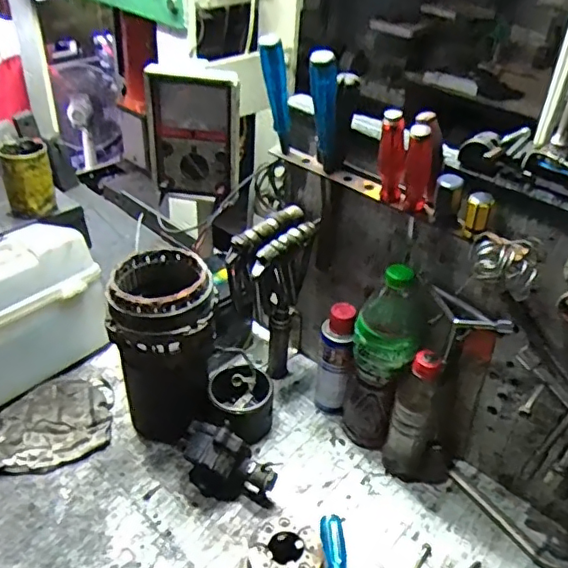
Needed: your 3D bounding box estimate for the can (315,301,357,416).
[{"bbox_3d":[0.067,0.109,0.784,0.047,0.175,0.046,9,37,10],"label":"can"}]

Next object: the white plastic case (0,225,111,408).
[{"bbox_3d":[-0.411,0.045,0.828,0.163,0.182,0.267,29,45,31],"label":"white plastic case"}]

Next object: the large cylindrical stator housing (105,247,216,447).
[{"bbox_3d":[-0.149,0.082,0.752,0.120,0.236,0.125,1,37,-1],"label":"large cylindrical stator housing"}]

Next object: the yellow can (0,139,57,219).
[{"bbox_3d":[-0.432,-0.173,0.975,0.078,0.109,0.078,-10,39,-18],"label":"yellow can"}]

